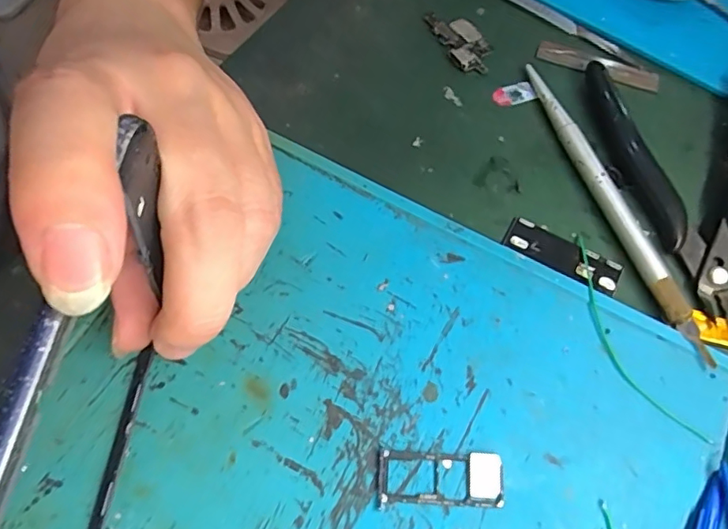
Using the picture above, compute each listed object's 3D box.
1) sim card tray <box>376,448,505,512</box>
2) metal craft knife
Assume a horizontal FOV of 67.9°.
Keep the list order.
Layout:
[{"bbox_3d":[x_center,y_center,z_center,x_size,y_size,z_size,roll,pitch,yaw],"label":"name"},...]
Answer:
[{"bbox_3d":[0.023,0.065,0.165,0.038,0.004,0.016,3,61,-1],"label":"sim card tray"},{"bbox_3d":[0.097,-0.028,0.214,0.011,0.009,0.139,-13,64,-10],"label":"metal craft knife"}]

